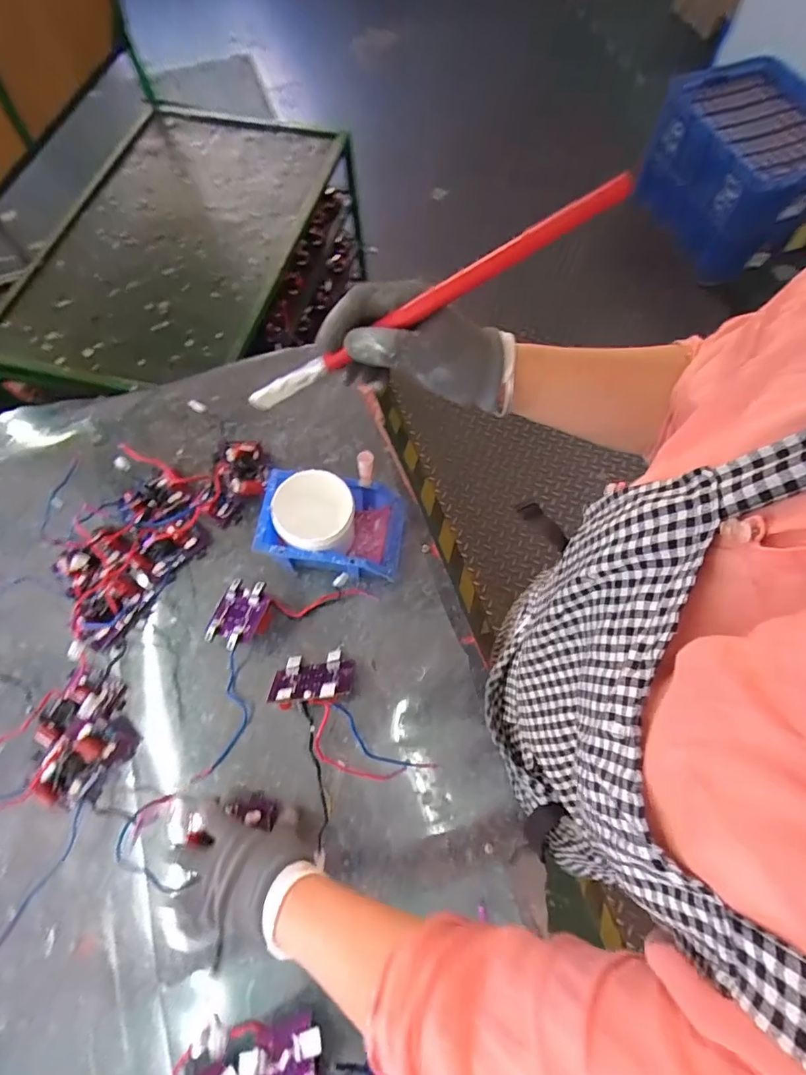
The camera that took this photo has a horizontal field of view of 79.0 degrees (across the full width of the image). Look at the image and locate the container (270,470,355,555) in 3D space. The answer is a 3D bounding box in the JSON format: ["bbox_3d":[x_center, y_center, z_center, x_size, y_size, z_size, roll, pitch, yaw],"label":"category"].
[{"bbox_3d":[-0.116,-0.014,0.641,0.088,0.128,0.091,0,67,0],"label":"container"}]

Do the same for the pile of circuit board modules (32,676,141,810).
[{"bbox_3d":[-0.384,0.242,0.586,0.098,0.047,0.134,-23,69,-9],"label":"pile of circuit board modules"}]

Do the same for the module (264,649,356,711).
[{"bbox_3d":[-0.110,0.173,0.590,0.095,0.093,0.018,-6,109,-3],"label":"module"}]

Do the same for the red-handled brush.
[{"bbox_3d":[0.007,-0.151,0.328,0.279,0.021,0.015,-20,65,24],"label":"red-handled brush"}]

